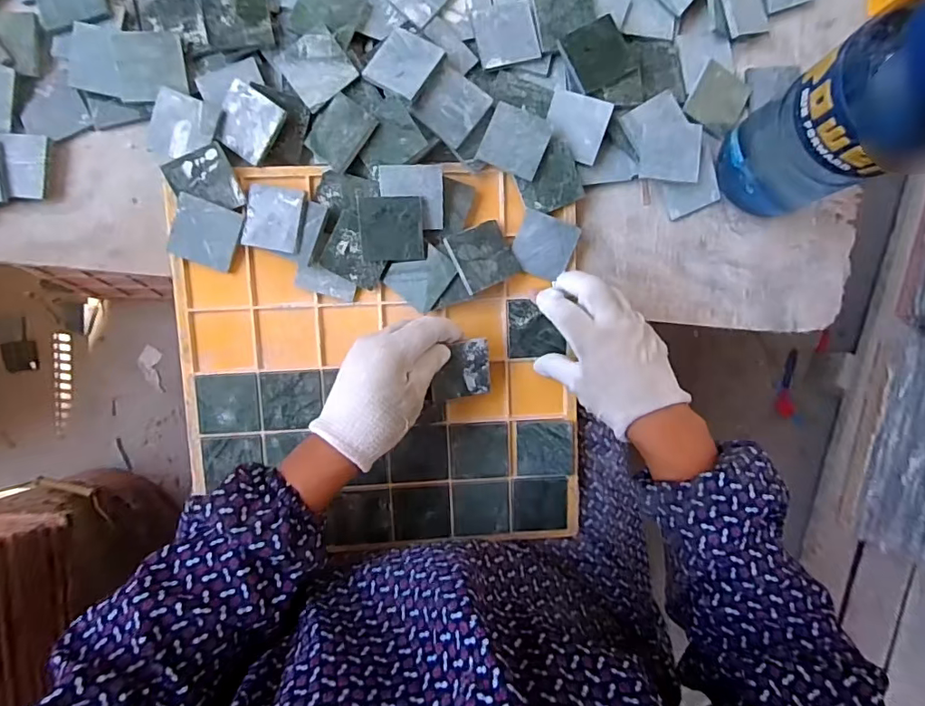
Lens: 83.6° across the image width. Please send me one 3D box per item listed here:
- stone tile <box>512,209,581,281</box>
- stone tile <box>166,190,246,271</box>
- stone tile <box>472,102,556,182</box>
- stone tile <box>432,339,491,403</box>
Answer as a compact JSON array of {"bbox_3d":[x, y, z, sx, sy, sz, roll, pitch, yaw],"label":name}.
[{"bbox_3d":[0.067,-0.087,0.426,0.048,0.004,0.047,19,102,-3],"label":"stone tile"},{"bbox_3d":[-0.203,-0.093,0.406,0.049,0.005,0.048,18,102,-11],"label":"stone tile"},{"bbox_3d":[0.042,-0.168,0.410,0.049,0.005,0.049,23,89,1],"label":"stone tile"},{"bbox_3d":[-0.001,0.014,0.417,0.046,0.004,0.050,-5,112,-6],"label":"stone tile"}]

